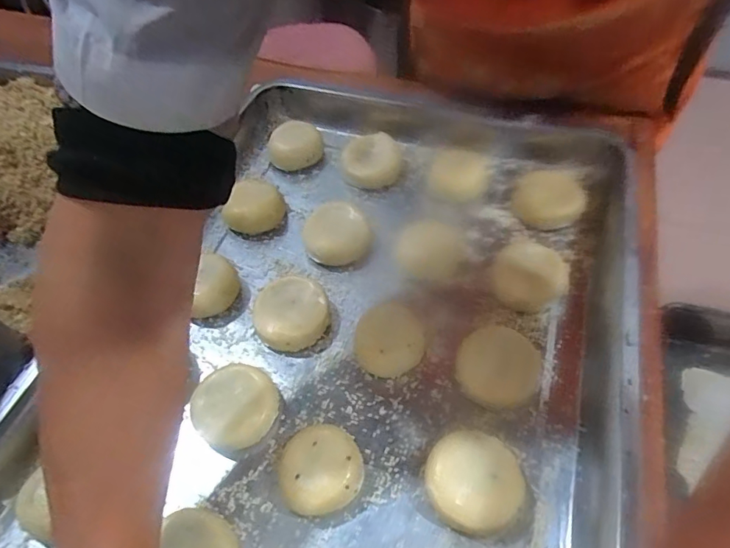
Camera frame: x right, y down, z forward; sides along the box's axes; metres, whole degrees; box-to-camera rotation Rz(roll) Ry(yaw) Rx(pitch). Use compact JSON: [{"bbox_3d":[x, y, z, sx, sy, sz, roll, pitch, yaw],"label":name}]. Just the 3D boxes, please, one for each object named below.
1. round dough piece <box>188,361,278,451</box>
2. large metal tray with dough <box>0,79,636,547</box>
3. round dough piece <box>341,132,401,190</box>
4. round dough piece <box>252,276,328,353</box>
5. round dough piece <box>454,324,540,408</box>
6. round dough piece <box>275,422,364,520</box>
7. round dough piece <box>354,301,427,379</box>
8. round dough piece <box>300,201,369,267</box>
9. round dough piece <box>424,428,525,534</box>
[{"bbox_3d":[-0.092,0.092,0.346,0.052,0.032,0.058,27,59,20],"label":"round dough piece"},{"bbox_3d":[-0.012,0.060,0.371,0.375,0.071,0.620,15,55,13],"label":"large metal tray with dough"},{"bbox_3d":[0.006,-0.114,0.482,0.055,0.020,0.056,4,53,5],"label":"round dough piece"},{"bbox_3d":[-0.060,0.032,0.395,0.057,0.020,0.061,-1,53,1],"label":"round dough piece"},{"bbox_3d":[0.097,0.069,0.361,0.057,0.020,0.057,-1,53,1],"label":"round dough piece"},{"bbox_3d":[-0.030,0.128,0.319,0.054,0.026,0.052,-1,53,1],"label":"round dough piece"},{"bbox_3d":[0.018,0.048,0.376,0.052,0.028,0.063,0,53,2],"label":"round dough piece"},{"bbox_3d":[-0.025,-0.037,0.443,0.057,0.023,0.057,-1,53,1],"label":"round dough piece"},{"bbox_3d":[0.069,0.133,0.314,0.055,0.021,0.059,-1,53,1],"label":"round dough piece"}]

